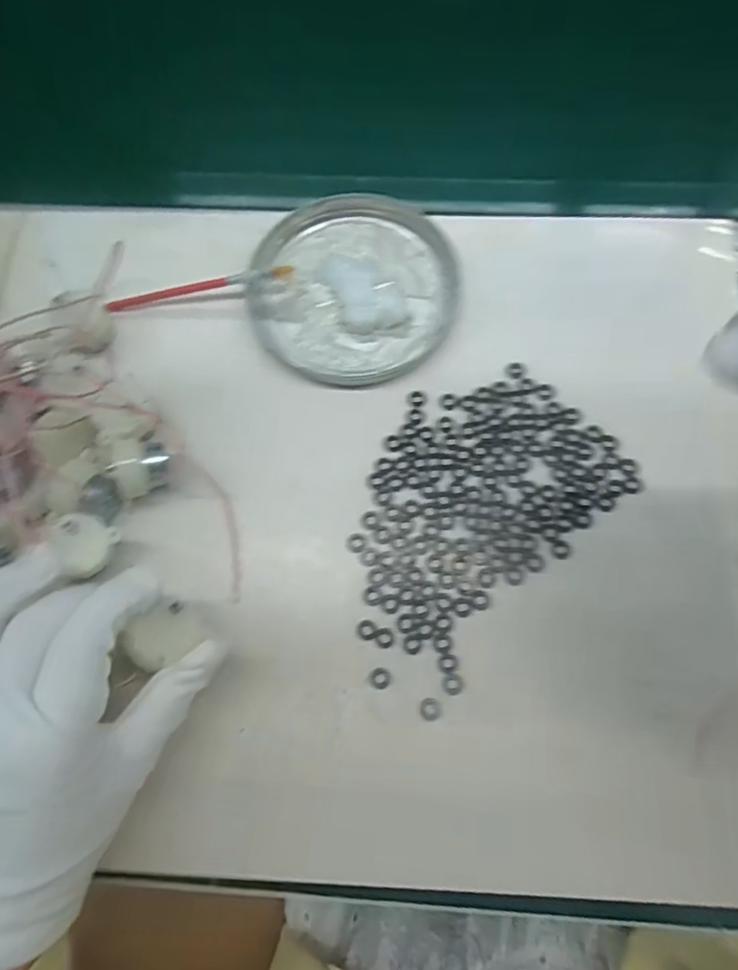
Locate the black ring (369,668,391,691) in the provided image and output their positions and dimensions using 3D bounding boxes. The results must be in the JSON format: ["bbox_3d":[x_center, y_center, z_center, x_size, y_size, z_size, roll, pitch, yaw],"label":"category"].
[{"bbox_3d":[0.006,0.099,0.275,0.011,0.004,0.011,0,72,0],"label":"black ring"}]

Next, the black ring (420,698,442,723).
[{"bbox_3d":[0.031,0.112,0.268,0.011,0.004,0.011,0,72,0],"label":"black ring"}]

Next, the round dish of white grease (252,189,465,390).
[{"bbox_3d":[-0.009,-0.125,0.339,0.126,0.013,0.128,0,72,0],"label":"round dish of white grease"}]

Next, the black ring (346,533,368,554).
[{"bbox_3d":[-0.007,0.032,0.296,0.012,0.004,0.011,0,72,0],"label":"black ring"}]

